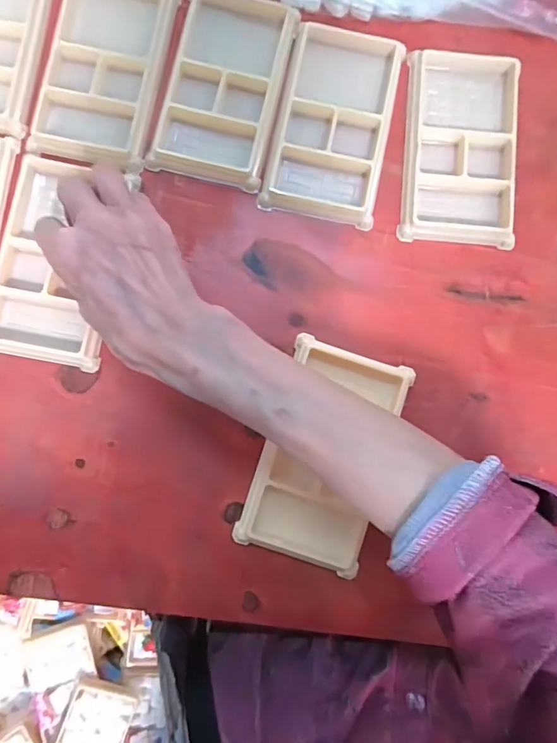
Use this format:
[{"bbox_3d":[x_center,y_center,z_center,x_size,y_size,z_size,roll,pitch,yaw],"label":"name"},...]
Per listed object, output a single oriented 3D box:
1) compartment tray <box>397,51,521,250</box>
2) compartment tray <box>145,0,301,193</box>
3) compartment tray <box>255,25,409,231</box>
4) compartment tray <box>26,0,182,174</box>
[{"bbox_3d":[0.127,-0.157,0.335,0.076,0.011,0.135,5,85,-1],"label":"compartment tray"},{"bbox_3d":[-0.037,-0.199,0.335,0.076,0.010,0.132,13,85,0],"label":"compartment tray"},{"bbox_3d":[0.040,-0.172,0.334,0.075,0.011,0.132,12,85,0],"label":"compartment tray"},{"bbox_3d":[-0.119,-0.210,0.335,0.078,0.017,0.134,12,85,0],"label":"compartment tray"}]

